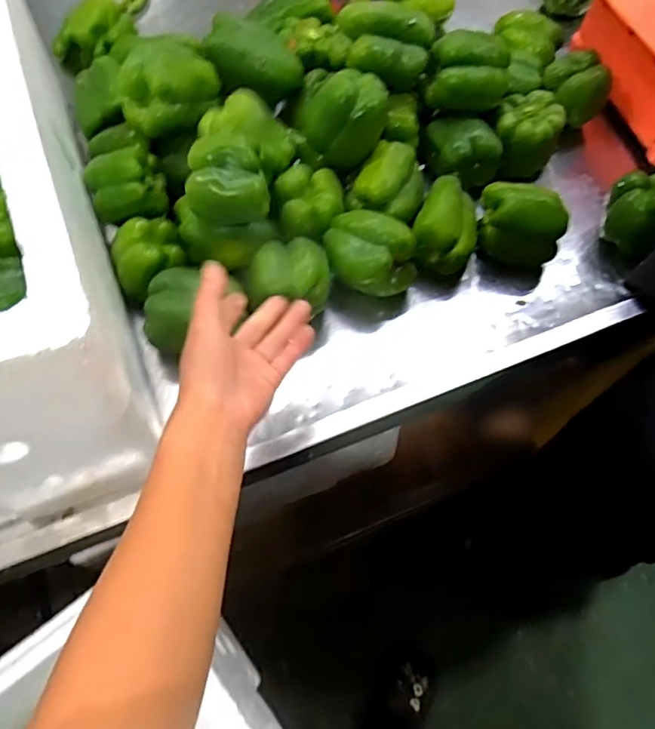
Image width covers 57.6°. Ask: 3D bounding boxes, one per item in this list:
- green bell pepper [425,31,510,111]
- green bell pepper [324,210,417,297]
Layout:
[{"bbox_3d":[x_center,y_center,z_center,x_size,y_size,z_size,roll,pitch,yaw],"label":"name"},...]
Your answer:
[{"bbox_3d":[0.155,-0.324,0.662,0.089,0.060,0.067,-5,63,-2],"label":"green bell pepper"},{"bbox_3d":[0.042,-0.109,0.601,0.090,0.063,0.071,3,63,2],"label":"green bell pepper"}]

